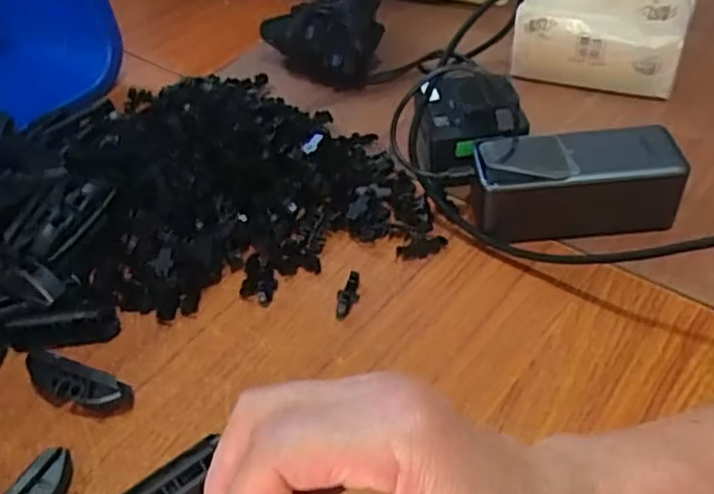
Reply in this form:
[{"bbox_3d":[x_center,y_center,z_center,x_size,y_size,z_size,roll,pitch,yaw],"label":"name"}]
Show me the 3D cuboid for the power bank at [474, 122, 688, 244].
[{"bbox_3d":[0.144,-0.042,0.451,0.128,0.053,0.052,-2,45,5],"label":"power bank"}]

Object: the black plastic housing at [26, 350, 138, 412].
[{"bbox_3d":[-0.166,0.079,0.393,0.071,0.020,0.021,11,48,18],"label":"black plastic housing"}]

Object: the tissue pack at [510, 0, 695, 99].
[{"bbox_3d":[0.197,-0.182,0.547,0.127,0.105,0.042,13,48,20],"label":"tissue pack"}]

